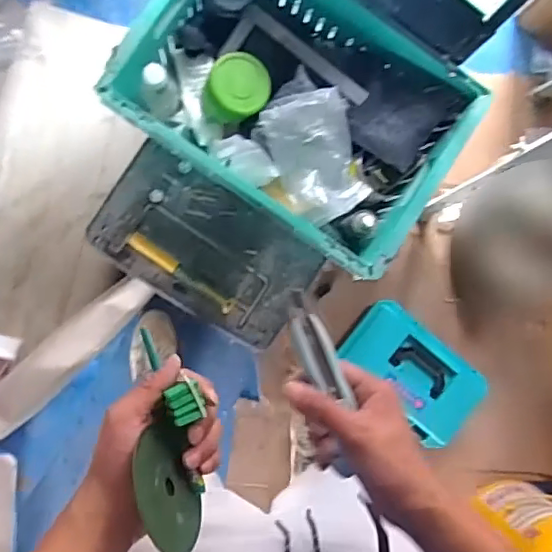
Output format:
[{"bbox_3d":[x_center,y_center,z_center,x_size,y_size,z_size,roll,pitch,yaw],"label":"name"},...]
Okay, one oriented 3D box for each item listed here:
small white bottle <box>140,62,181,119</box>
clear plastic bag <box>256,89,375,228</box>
[{"bbox_3d":[-0.216,-0.337,1.070,0.067,0.164,0.070,-8,91,-6],"label":"small white bottle"},{"bbox_3d":[0.075,-0.225,1.084,0.167,0.055,0.248,-15,92,-6],"label":"clear plastic bag"}]

